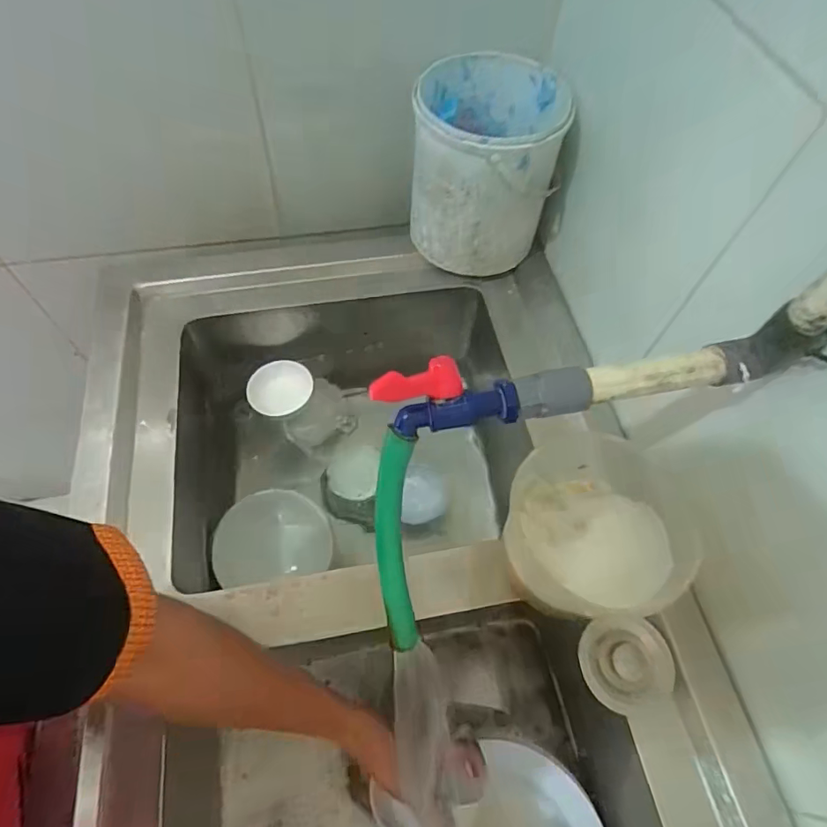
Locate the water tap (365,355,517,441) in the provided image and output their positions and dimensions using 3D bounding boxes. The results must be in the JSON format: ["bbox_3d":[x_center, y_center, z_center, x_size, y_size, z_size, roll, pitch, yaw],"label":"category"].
[{"bbox_3d":[0.021,-0.013,0.319,0.092,0.049,0.032,-9,61,-9],"label":"water tap"}]

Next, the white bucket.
[{"bbox_3d":[0.090,-0.314,0.675,0.176,0.206,0.181,2,60,-3],"label":"white bucket"}]

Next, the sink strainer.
[{"bbox_3d":[0.195,0.229,0.465,0.077,0.016,0.075,4,60,-1],"label":"sink strainer"}]

